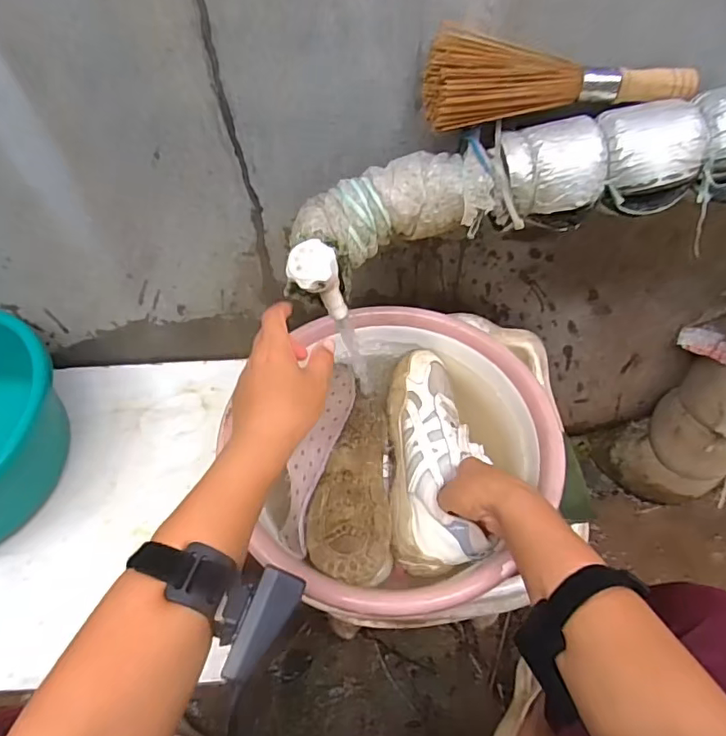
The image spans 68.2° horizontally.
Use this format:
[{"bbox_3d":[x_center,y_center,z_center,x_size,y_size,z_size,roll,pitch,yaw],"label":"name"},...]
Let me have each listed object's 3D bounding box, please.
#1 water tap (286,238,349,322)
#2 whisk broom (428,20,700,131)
[{"bbox_3d":[-0.042,-0.077,0.495,0.046,0.077,0.035,-9,56,-3],"label":"water tap"},{"bbox_3d":[0.176,-0.274,0.478,0.247,0.064,0.071,-9,56,-3],"label":"whisk broom"}]

